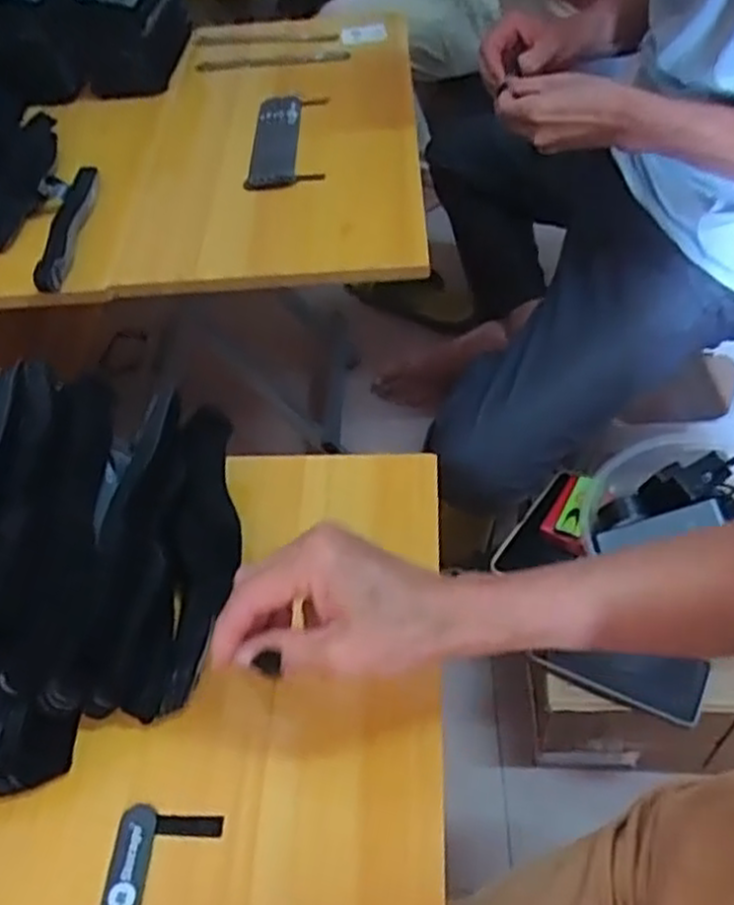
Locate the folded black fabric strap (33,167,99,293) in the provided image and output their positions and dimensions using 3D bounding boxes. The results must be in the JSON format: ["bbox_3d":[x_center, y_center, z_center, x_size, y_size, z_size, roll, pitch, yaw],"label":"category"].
[{"bbox_3d":[-0.293,-0.227,0.748,0.028,0.031,0.193,-6,50,1],"label":"folded black fabric strap"}]

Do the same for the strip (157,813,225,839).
[{"bbox_3d":[-0.091,0.192,0.393,0.034,0.004,0.011,1,50,6],"label":"strip"}]

